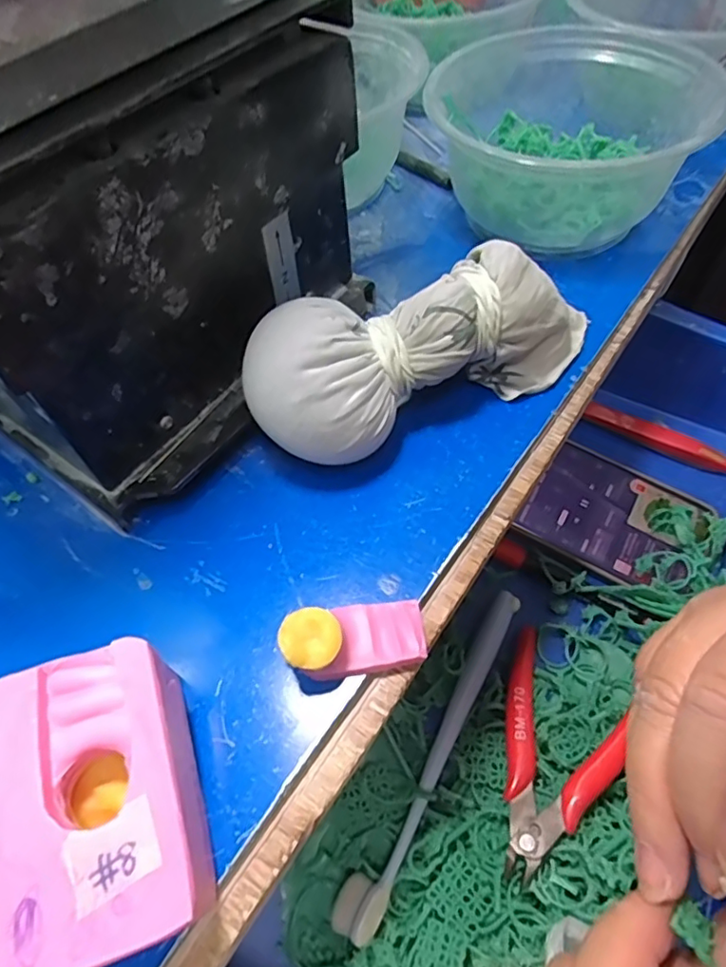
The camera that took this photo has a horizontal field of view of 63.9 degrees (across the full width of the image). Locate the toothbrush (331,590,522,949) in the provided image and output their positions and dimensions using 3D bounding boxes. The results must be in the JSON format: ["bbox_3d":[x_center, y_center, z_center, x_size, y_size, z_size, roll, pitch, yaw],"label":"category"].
[{"bbox_3d":[0.041,0.129,0.293,0.019,0.017,0.182,26,62,20],"label":"toothbrush"}]

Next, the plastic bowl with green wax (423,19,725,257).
[{"bbox_3d":[0.101,-0.170,0.297,0.123,0.077,0.121,-2,56,3],"label":"plastic bowl with green wax"}]

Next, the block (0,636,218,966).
[{"bbox_3d":[-0.069,0.084,0.156,0.050,0.035,0.069,-19,57,-9],"label":"block"}]

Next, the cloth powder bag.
[{"bbox_3d":[0.029,-0.055,0.231,0.152,0.054,0.052,-26,58,-13],"label":"cloth powder bag"}]

